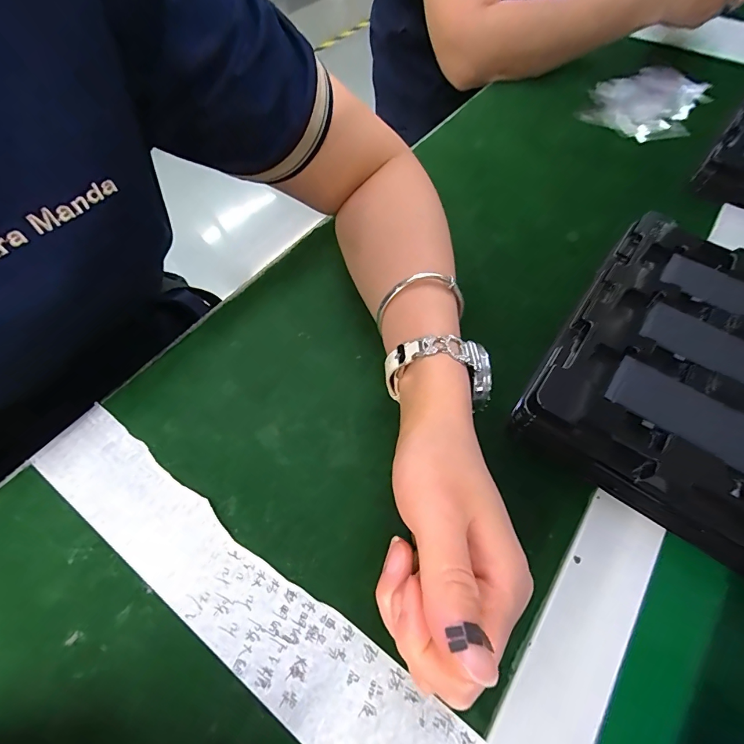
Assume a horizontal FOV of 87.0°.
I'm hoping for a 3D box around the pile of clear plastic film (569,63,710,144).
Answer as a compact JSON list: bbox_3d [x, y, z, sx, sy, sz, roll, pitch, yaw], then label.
[{"bbox_3d":[0.334,-0.331,0.482,0.117,0.020,0.176,34,64,19],"label":"pile of clear plastic film"}]

